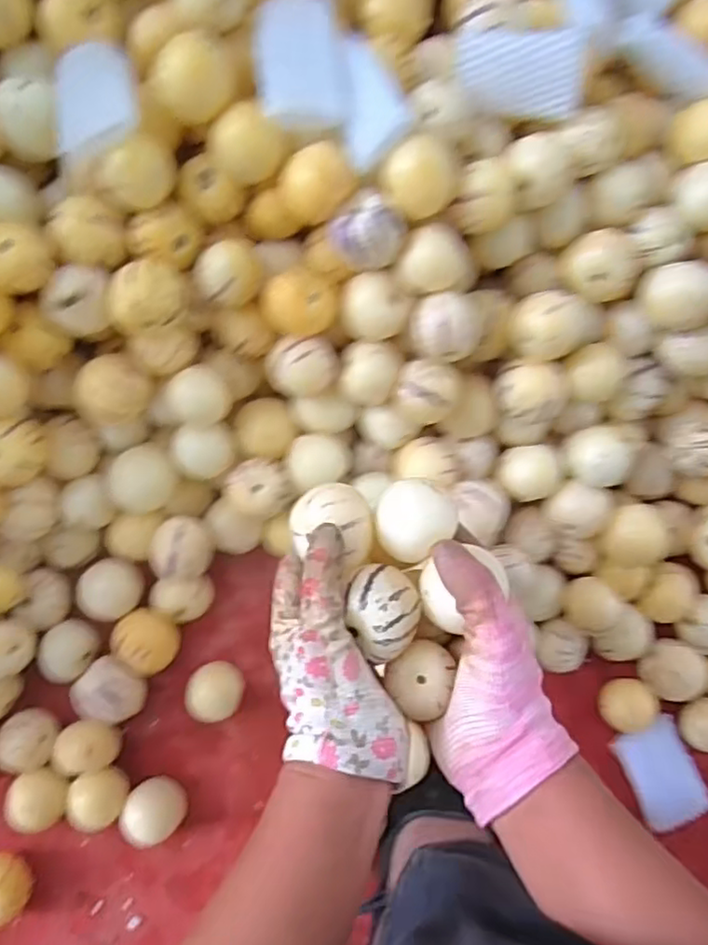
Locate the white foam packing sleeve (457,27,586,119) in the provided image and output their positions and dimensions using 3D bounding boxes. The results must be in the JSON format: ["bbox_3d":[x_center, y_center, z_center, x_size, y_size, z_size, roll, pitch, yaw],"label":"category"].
[{"bbox_3d":[0.114,-0.278,0.453,0.084,0.052,0.016,8,42,13],"label":"white foam packing sleeve"}]

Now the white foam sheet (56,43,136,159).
[{"bbox_3d":[-0.171,-0.250,0.428,0.052,0.017,0.079,-11,83,-5],"label":"white foam sheet"}]

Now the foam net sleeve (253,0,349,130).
[{"bbox_3d":[-0.037,-0.279,0.440,0.058,0.020,0.082,-5,101,-8],"label":"foam net sleeve"}]

